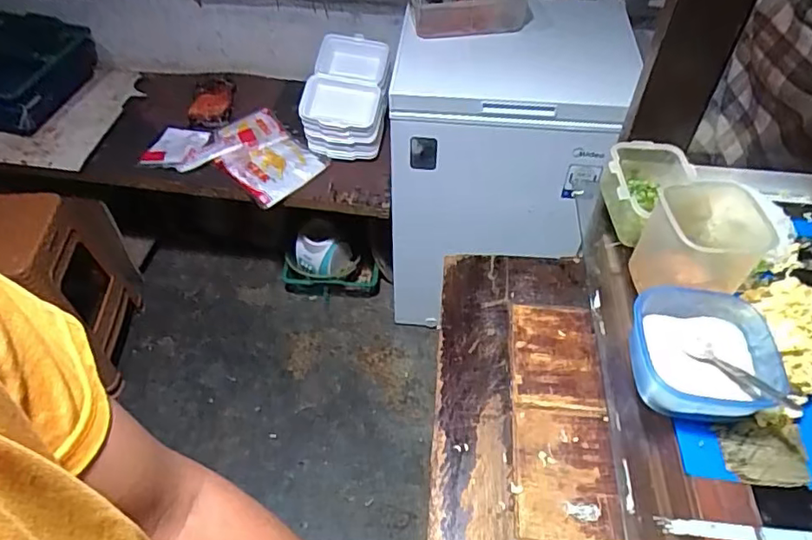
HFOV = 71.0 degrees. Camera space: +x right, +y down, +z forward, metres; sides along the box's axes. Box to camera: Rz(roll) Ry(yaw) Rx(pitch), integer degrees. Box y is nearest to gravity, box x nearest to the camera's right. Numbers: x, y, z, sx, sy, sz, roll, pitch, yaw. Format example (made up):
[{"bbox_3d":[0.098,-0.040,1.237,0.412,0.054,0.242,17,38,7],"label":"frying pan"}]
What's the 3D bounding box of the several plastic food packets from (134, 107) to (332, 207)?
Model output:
[{"bbox_3d":[-0.447,-0.319,1.531,0.426,0.064,0.271,16,50,13],"label":"several plastic food packets"}]

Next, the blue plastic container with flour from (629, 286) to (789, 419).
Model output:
[{"bbox_3d":[0.276,0.082,0.535,0.123,0.056,0.121,3,49,3],"label":"blue plastic container with flour"}]

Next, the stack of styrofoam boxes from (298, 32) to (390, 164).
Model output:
[{"bbox_3d":[-0.158,-0.471,1.546,0.216,0.196,0.326,2,49,1],"label":"stack of styrofoam boxes"}]

